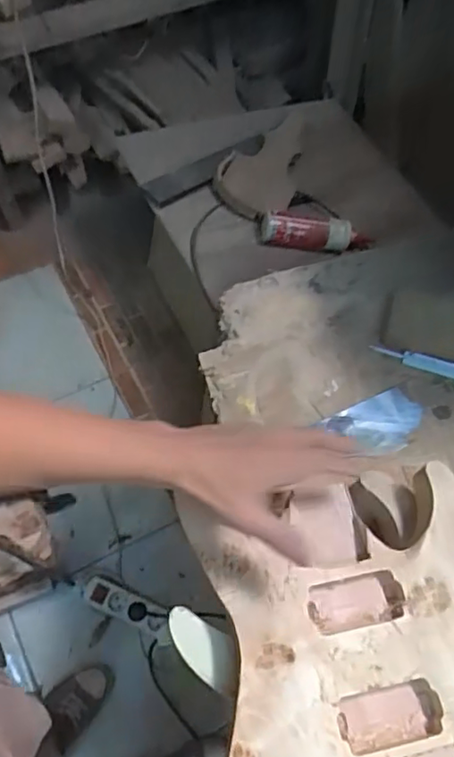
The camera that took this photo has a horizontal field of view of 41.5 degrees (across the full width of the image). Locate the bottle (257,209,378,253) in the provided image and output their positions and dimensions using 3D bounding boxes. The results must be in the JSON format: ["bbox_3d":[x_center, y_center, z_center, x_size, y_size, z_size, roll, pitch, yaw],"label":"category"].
[{"bbox_3d":[0.181,-0.303,1.248,0.223,0.059,0.063,4,64,-1],"label":"bottle"}]

